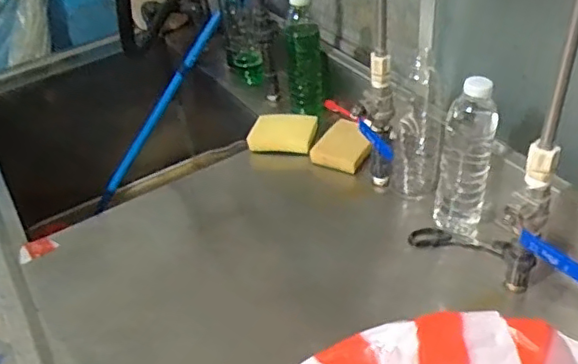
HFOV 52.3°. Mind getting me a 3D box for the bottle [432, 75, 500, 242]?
[{"bbox_3d":[0.216,-0.022,0.725,0.058,0.205,0.054,8,41,17],"label":"bottle"}]

